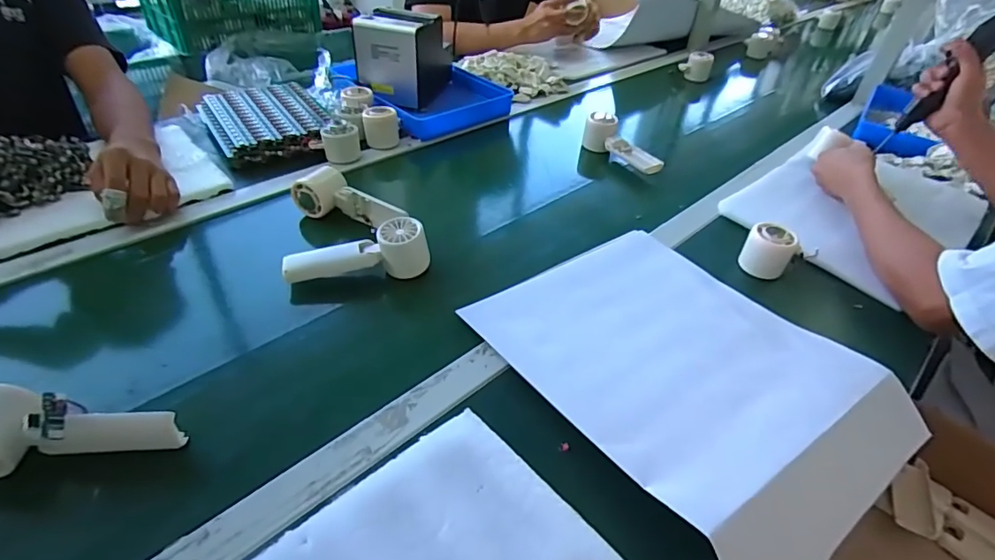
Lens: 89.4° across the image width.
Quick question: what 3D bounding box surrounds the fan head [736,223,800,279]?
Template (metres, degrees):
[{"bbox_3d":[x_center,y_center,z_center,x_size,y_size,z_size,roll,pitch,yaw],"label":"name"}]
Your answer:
[{"bbox_3d":[0.353,-0.038,0.651,0.051,0.058,0.047,3,40,-3],"label":"fan head"}]

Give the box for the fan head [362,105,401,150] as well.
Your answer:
[{"bbox_3d":[-0.195,-0.258,0.846,0.056,0.054,0.050,-2,41,-9],"label":"fan head"}]

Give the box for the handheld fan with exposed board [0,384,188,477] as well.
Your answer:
[{"bbox_3d":[-0.341,0.118,0.393,0.158,0.054,0.049,2,38,-4],"label":"handheld fan with exposed board"}]

